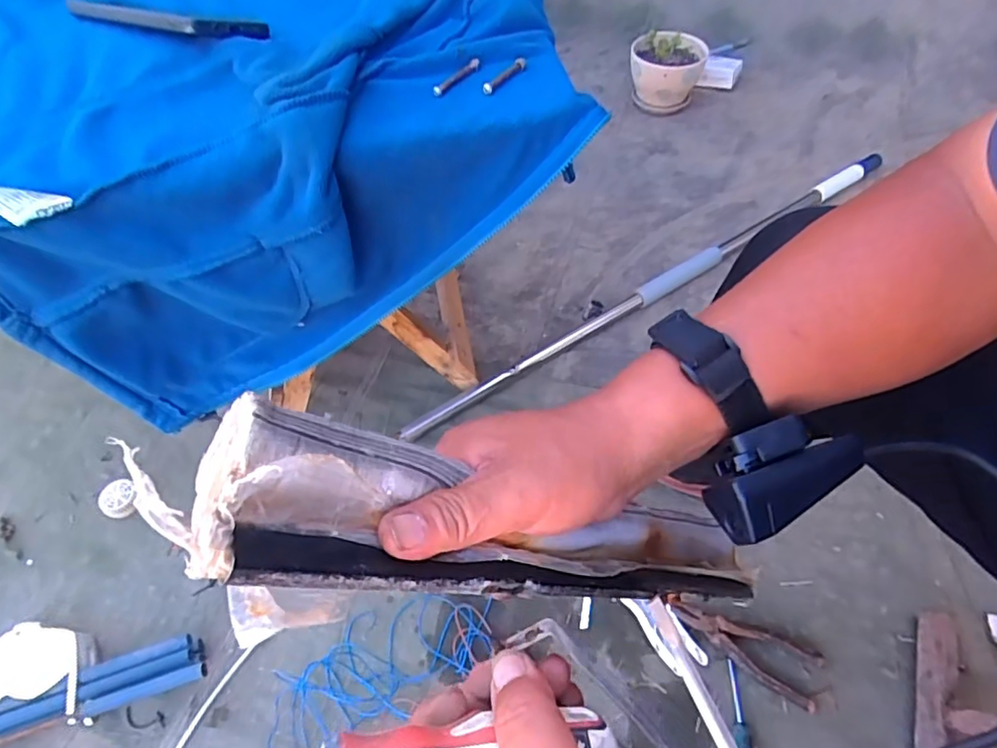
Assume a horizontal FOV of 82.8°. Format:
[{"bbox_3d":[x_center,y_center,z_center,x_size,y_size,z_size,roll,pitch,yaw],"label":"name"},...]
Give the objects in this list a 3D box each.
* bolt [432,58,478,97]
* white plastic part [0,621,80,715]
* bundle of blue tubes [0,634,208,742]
[{"bbox_3d":[-0.032,-0.227,0.433,0.008,0.012,0.051,38,64,26],"label":"bolt"},{"bbox_3d":[-0.538,0.344,0.629,0.138,0.037,0.111,-16,50,-12],"label":"white plastic part"},{"bbox_3d":[-0.524,0.377,0.615,0.366,0.047,0.057,-15,56,-11],"label":"bundle of blue tubes"}]

